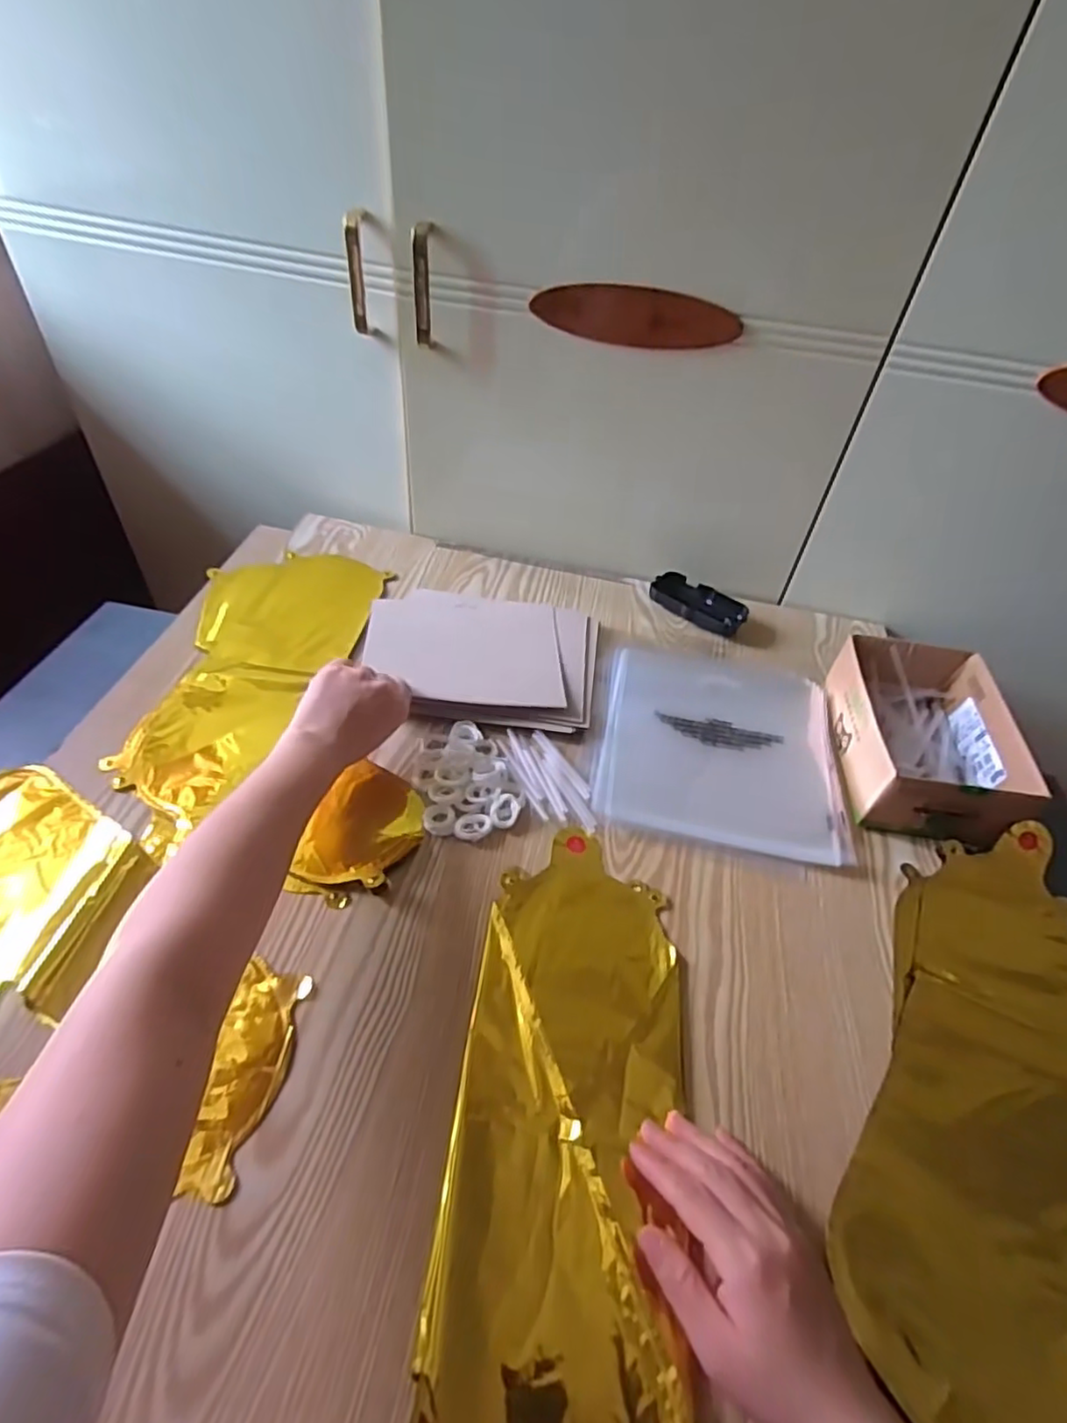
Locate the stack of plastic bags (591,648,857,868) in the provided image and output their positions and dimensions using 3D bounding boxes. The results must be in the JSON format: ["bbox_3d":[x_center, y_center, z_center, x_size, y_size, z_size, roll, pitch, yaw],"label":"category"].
[{"bbox_3d":[0.172,0.025,0.603,0.213,0.013,0.220,11,47,5],"label":"stack of plastic bags"}]

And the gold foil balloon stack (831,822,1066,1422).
[{"bbox_3d":[0.303,0.262,0.388,0.211,0.011,0.425,19,48,12],"label":"gold foil balloon stack"}]

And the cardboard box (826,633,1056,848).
[{"bbox_3d":[0.345,0.020,0.579,0.130,0.060,0.192,11,47,4],"label":"cardboard box"}]

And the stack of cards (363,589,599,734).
[{"bbox_3d":[-0.053,-0.059,0.646,0.228,0.014,0.171,11,47,5],"label":"stack of cards"}]

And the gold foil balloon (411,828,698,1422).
[{"bbox_3d":[0.019,0.264,0.368,0.134,0.009,0.425,6,45,0],"label":"gold foil balloon"}]

